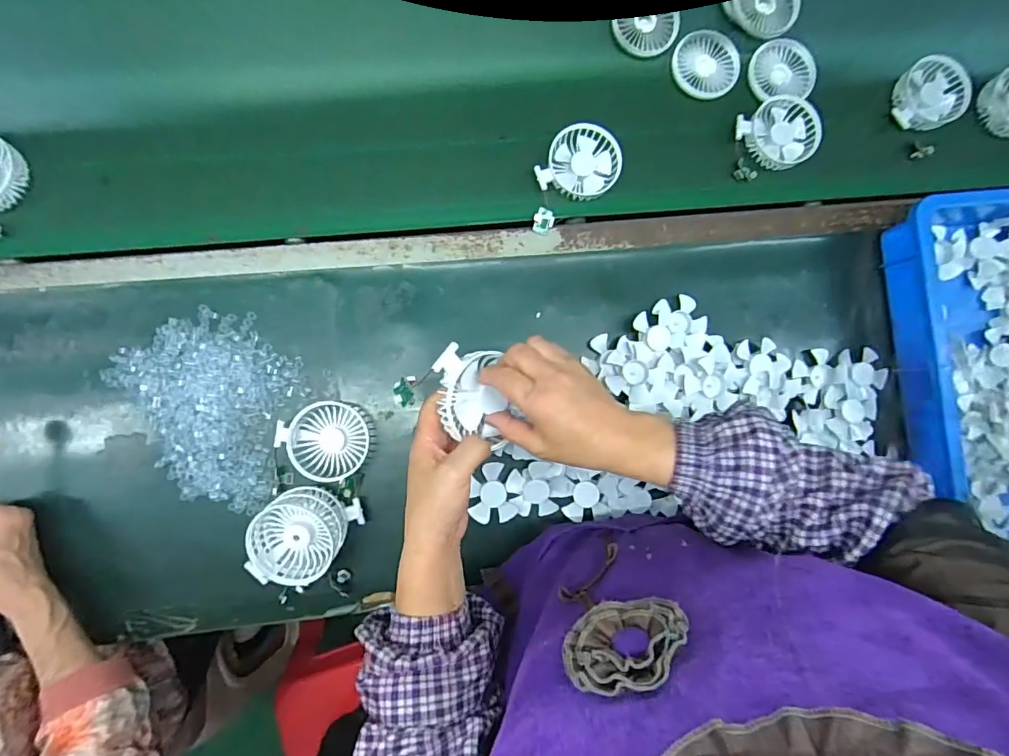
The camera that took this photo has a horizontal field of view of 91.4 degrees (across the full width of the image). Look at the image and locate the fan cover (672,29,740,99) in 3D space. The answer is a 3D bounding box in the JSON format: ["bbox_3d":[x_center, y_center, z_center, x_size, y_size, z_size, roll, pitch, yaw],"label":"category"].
[{"bbox_3d":[0.268,-0.417,0.653,0.087,0.009,0.085,16,85,-2],"label":"fan cover"}]

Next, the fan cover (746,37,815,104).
[{"bbox_3d":[0.369,-0.411,0.654,0.100,0.019,0.085,-12,86,-5],"label":"fan cover"}]

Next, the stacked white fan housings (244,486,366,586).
[{"bbox_3d":[-0.221,0.170,0.545,0.093,0.061,0.108,34,84,0],"label":"stacked white fan housings"}]

